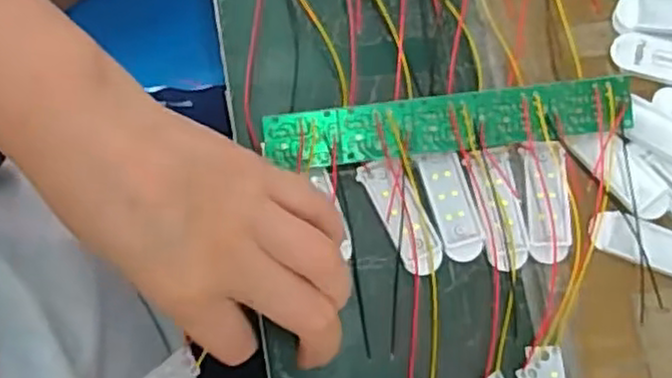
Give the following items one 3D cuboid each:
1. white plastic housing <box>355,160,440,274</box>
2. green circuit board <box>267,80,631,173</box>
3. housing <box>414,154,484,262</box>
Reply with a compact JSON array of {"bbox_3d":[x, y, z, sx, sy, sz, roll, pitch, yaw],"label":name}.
[{"bbox_3d":[0.032,0.012,0.333,0.022,0.010,0.056,-28,79,-7],"label":"white plastic housing"},{"bbox_3d":[0.053,-0.030,0.331,0.169,0.005,0.026,-7,98,-4],"label":"green circuit board"},{"bbox_3d":[0.055,0.008,0.337,0.019,0.004,0.052,-16,78,-4],"label":"housing"}]

